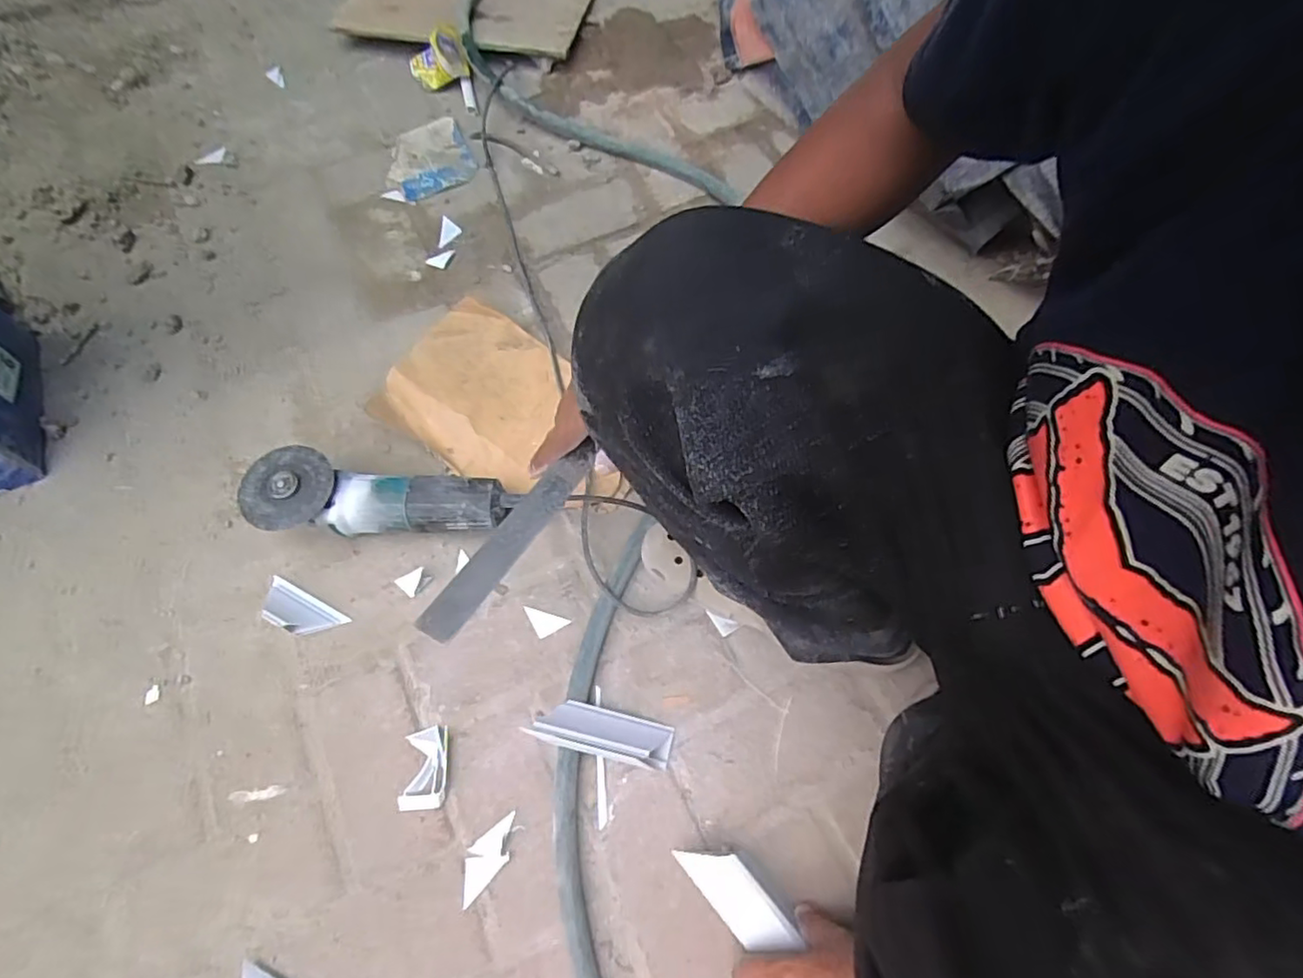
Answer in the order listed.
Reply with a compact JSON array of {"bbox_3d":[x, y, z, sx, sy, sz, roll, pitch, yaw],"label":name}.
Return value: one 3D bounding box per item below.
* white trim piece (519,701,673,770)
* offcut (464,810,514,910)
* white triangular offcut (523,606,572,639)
[{"bbox_3d":[-0.049,0.246,0.644,0.140,0.022,0.043,12,67,5],"label":"white trim piece"},{"bbox_3d":[-0.152,0.341,0.589,0.034,0.006,0.073,42,73,16],"label":"offcut"},{"bbox_3d":[-0.115,0.144,0.676,0.050,0.006,0.025,15,67,7],"label":"white triangular offcut"}]

